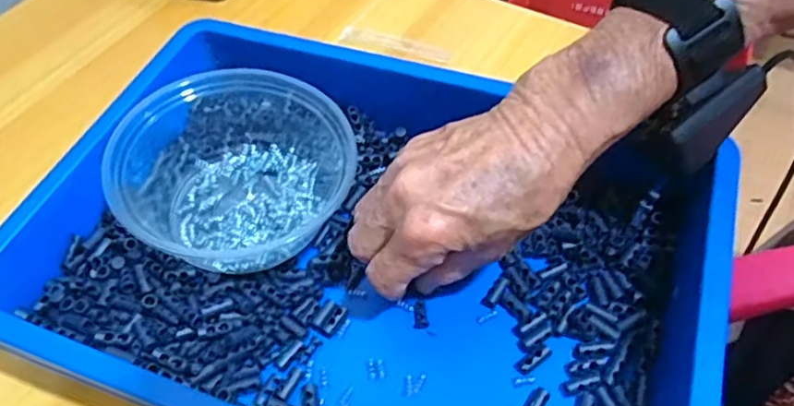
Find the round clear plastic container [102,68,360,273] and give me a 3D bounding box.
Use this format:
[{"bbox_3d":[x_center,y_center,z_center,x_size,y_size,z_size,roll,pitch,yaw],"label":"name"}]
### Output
[{"bbox_3d":[-0.109,-0.027,0.381,0.137,0.064,0.141,-36,60,-22],"label":"round clear plastic container"}]

